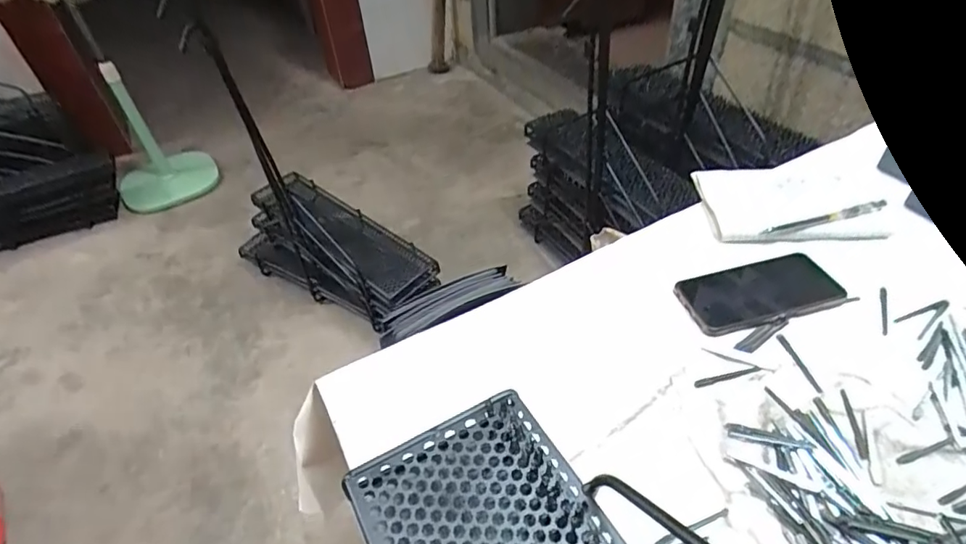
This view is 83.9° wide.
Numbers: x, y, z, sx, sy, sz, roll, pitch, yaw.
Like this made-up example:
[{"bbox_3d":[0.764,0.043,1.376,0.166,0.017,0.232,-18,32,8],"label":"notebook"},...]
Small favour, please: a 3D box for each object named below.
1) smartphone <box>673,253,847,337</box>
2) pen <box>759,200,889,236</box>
[{"bbox_3d":[0.301,0.023,0.583,0.171,0.008,0.078,-8,43,-13],"label":"smartphone"},{"bbox_3d":[0.420,-0.064,0.660,0.172,0.008,0.014,-9,43,-14],"label":"pen"}]

